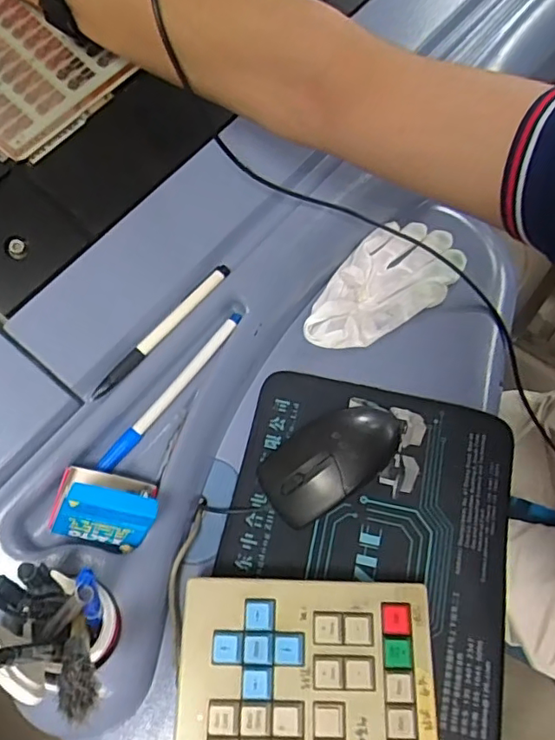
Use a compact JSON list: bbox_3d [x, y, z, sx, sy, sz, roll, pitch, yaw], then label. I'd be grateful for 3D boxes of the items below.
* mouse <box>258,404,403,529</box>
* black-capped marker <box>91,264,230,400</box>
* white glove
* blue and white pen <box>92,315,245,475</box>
[{"bbox_3d":[0.042,0.064,0.410,0.113,0.029,0.057,-28,67,-10],"label":"mouse"},{"bbox_3d":[-0.082,-0.029,0.401,0.010,0.011,0.130,38,73,18],"label":"black-capped marker"},{"bbox_3d":[0.088,-0.072,0.477,0.152,0.023,0.079,-41,70,-15],"label":"white glove"},{"bbox_3d":[-0.074,0.015,0.402,0.012,0.014,0.143,34,71,16],"label":"blue and white pen"}]

